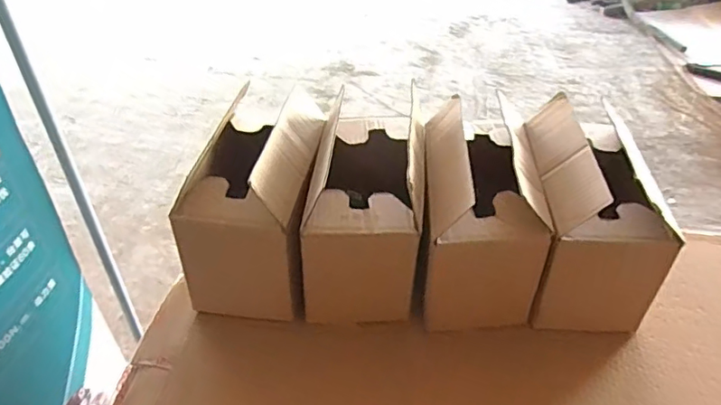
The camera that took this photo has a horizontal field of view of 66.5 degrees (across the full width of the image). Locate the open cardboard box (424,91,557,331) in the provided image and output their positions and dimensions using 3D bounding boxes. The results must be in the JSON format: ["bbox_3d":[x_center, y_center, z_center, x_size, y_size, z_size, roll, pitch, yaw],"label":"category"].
[{"bbox_3d":[0.150,0.009,0.699,0.135,0.205,0.219,2,41,2],"label":"open cardboard box"}]

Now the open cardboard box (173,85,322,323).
[{"bbox_3d":[-0.127,-0.011,0.706,0.139,0.195,0.217,4,41,4],"label":"open cardboard box"}]

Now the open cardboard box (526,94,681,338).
[{"bbox_3d":[0.283,0.012,0.703,0.136,0.202,0.221,2,41,3],"label":"open cardboard box"}]

